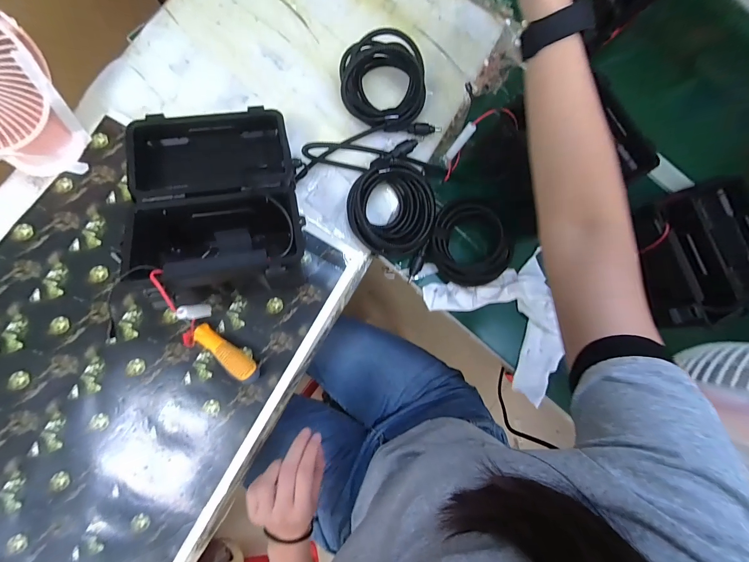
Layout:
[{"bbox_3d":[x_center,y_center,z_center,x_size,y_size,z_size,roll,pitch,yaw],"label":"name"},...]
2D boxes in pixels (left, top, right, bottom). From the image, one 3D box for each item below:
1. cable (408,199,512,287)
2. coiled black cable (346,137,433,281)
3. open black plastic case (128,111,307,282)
[{"bbox_3d":[0.132,-0.043,0.454,0.117,0.036,0.129,28,81,-3],"label":"cable"},{"bbox_3d":[0.033,-0.106,0.442,0.127,0.041,0.142,26,81,-4],"label":"coiled black cable"},{"bbox_3d":[-0.182,-0.096,0.389,0.179,0.094,0.208,-11,85,-8],"label":"open black plastic case"}]

